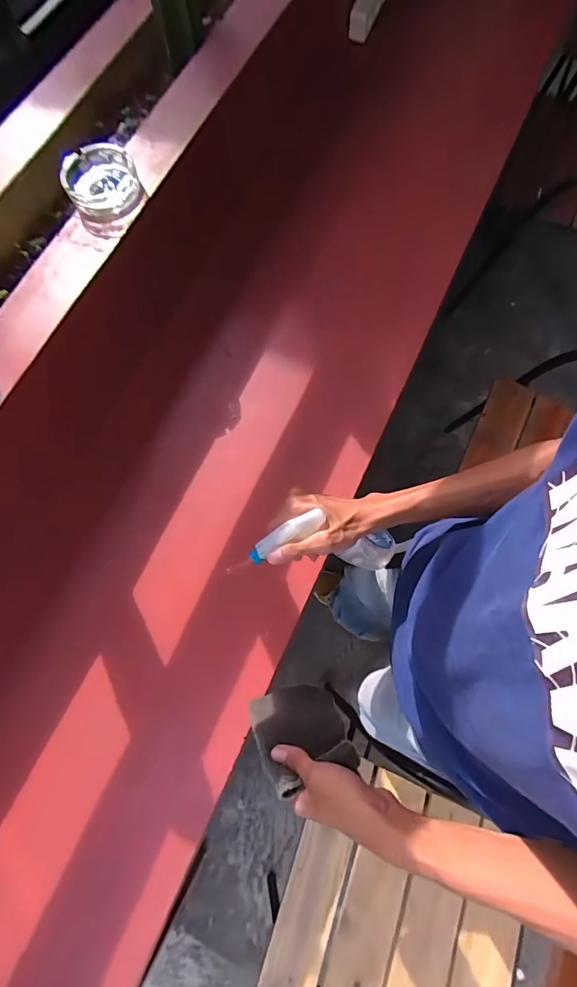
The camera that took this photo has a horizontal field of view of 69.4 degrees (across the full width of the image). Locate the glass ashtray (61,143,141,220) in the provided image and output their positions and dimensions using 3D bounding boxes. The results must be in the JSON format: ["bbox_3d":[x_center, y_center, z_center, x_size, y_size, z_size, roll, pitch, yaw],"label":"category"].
[{"bbox_3d":[-0.281,-0.469,0.634,0.103,0.049,0.113,-13,73,-1],"label":"glass ashtray"}]

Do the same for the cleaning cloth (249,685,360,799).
[{"bbox_3d":[0.016,0.254,0.446,0.109,0.124,0.075,-6,72,-5],"label":"cleaning cloth"}]

